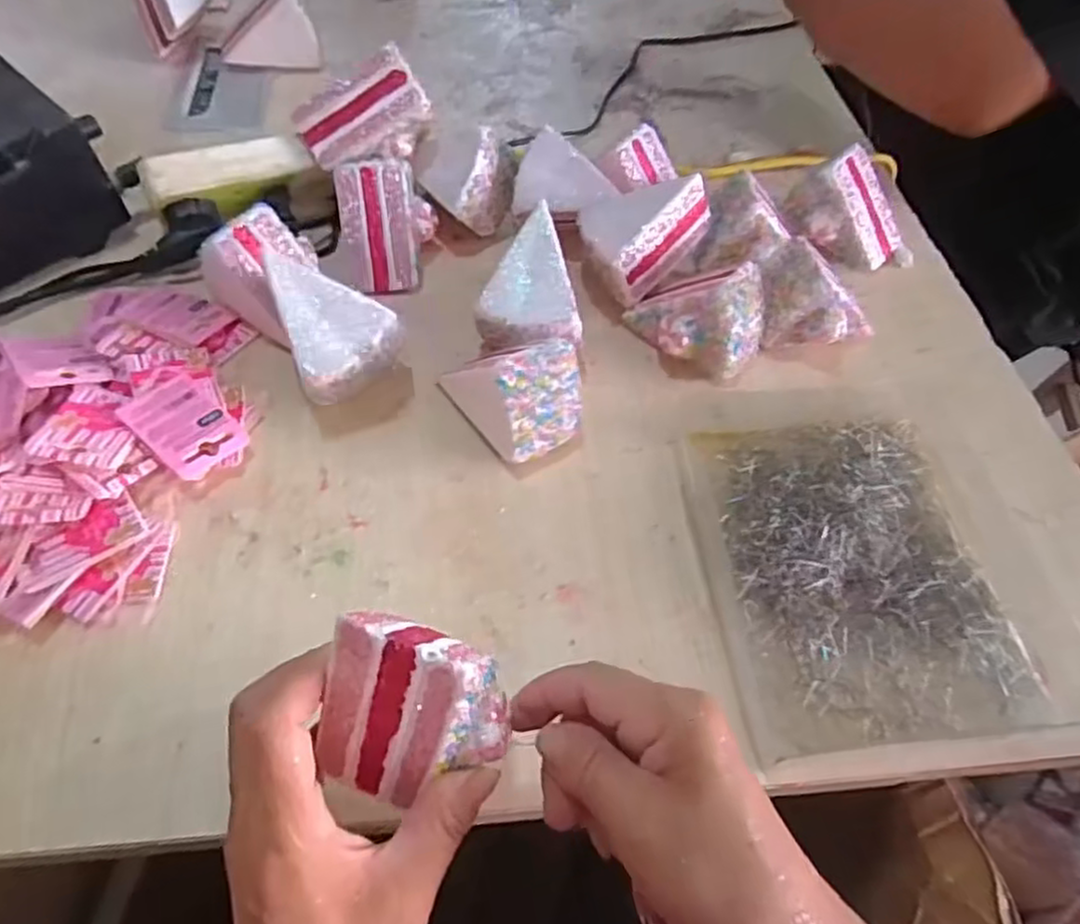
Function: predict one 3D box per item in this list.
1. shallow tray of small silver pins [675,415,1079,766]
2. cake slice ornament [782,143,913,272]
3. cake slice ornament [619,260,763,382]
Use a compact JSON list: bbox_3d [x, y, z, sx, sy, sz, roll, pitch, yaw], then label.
[{"bbox_3d":[0.176,0.053,0.399,0.161,0.024,0.191,-3,56,-7],"label":"shallow tray of small silver pins"},{"bbox_3d":[0.243,-0.189,0.552,0.105,0.067,0.069,28,58,14],"label":"cake slice ornament"},{"bbox_3d":[0.105,-0.100,0.478,0.088,0.063,0.057,27,57,14],"label":"cake slice ornament"}]

